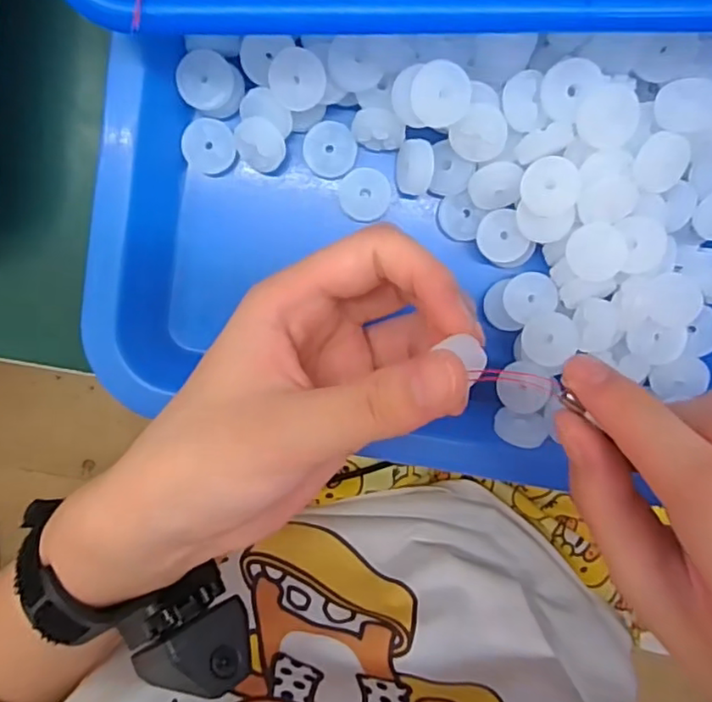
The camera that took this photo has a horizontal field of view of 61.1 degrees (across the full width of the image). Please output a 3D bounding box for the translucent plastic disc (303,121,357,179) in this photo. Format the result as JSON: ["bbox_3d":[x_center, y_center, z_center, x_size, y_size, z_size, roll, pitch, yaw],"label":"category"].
[{"bbox_3d":[-0.010,-0.081,0.242,0.020,0.005,0.020,0,100,1],"label":"translucent plastic disc"}]

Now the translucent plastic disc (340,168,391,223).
[{"bbox_3d":[0.004,-0.063,0.245,0.020,0.005,0.020,0,100,1],"label":"translucent plastic disc"}]

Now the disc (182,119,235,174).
[{"bbox_3d":[-0.059,-0.082,0.243,0.020,0.006,0.020,0,100,1],"label":"disc"}]

